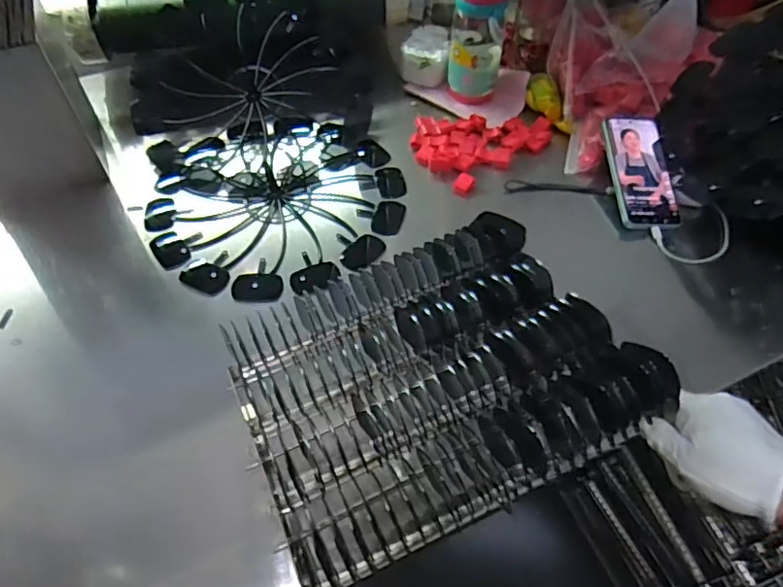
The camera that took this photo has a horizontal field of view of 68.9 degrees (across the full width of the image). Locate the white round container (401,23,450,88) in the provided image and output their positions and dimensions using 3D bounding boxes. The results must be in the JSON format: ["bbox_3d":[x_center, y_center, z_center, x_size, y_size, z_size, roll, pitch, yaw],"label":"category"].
[{"bbox_3d":[0.051,-0.367,0.883,0.073,0.055,0.079,1,55,1],"label":"white round container"}]

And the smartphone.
[{"bbox_3d":[0.315,-0.162,0.725,0.071,0.017,0.173,-2,71,-1],"label":"smartphone"}]

